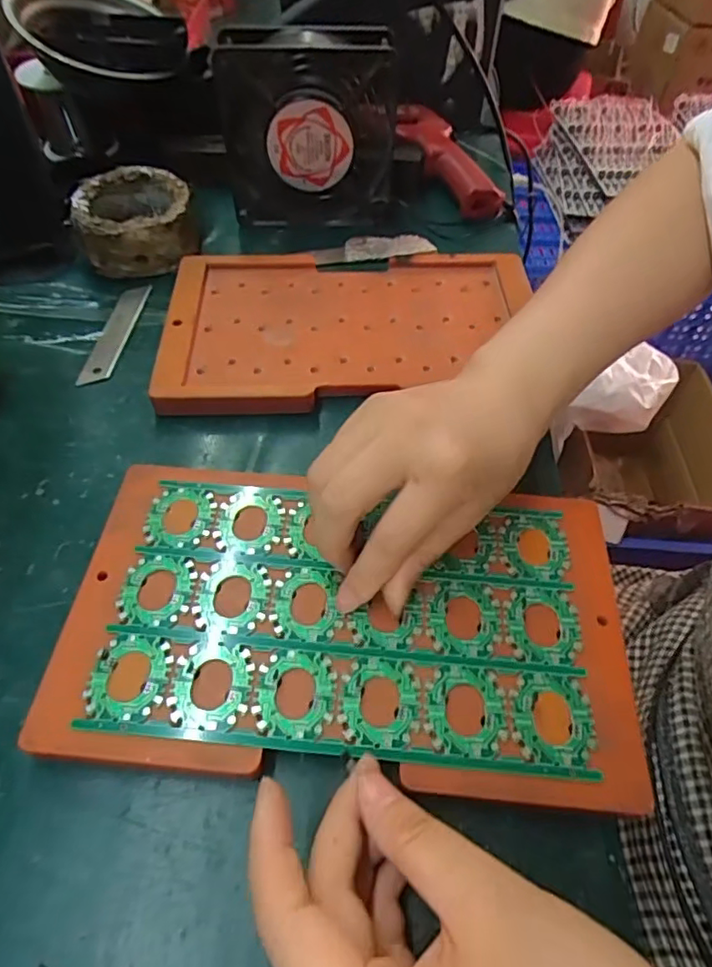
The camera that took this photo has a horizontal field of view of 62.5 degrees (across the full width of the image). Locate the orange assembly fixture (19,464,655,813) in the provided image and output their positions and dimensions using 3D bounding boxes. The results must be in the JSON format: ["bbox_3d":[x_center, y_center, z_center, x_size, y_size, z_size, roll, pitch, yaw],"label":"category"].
[{"bbox_3d":[-0.005,0.058,0.262,0.238,0.014,0.136,4,53,1],"label":"orange assembly fixture"}]

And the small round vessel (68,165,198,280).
[{"bbox_3d":[-0.162,-0.195,0.431,0.078,0.036,0.081,-15,55,-14],"label":"small round vessel"}]

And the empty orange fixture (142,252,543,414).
[{"bbox_3d":[-0.003,-0.104,0.376,0.229,0.015,0.137,-1,53,-3],"label":"empty orange fixture"}]

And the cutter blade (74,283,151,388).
[{"bbox_3d":[-0.160,-0.100,0.388,0.022,0.007,0.097,6,52,2],"label":"cutter blade"}]

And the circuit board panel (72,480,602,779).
[{"bbox_3d":[-0.004,0.055,0.259,0.200,0.007,0.119,4,55,3],"label":"circuit board panel"}]

